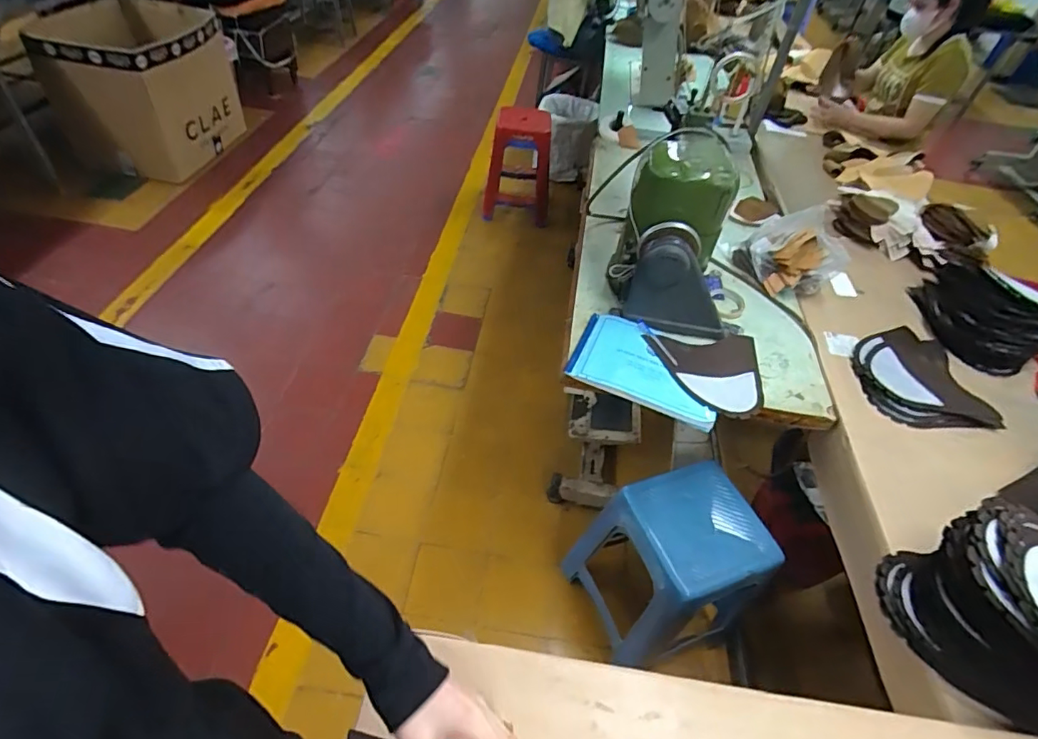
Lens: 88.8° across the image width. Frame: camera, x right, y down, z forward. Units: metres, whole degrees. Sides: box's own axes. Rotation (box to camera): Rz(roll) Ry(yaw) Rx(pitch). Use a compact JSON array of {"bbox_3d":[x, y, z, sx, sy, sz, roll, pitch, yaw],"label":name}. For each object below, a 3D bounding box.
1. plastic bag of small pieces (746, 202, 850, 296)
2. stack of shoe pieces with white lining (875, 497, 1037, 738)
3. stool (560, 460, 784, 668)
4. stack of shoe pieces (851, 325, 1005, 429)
[{"bbox_3d":[0.644,-0.274,1.234,0.200,0.181,0.120,32,51,21],"label":"plastic bag of small pieces"},{"bbox_3d":[0.644,0.316,0.669,0.246,0.162,0.232,16,47,10],"label":"stack of shoe pieces with white lining"},{"bbox_3d":[0.335,0.480,1.275,0.349,0.437,0.284,-14,50,-20],"label":"stool"},{"bbox_3d":[0.818,0.017,1.099,0.246,0.029,0.254,-3,48,-10],"label":"stack of shoe pieces"}]

